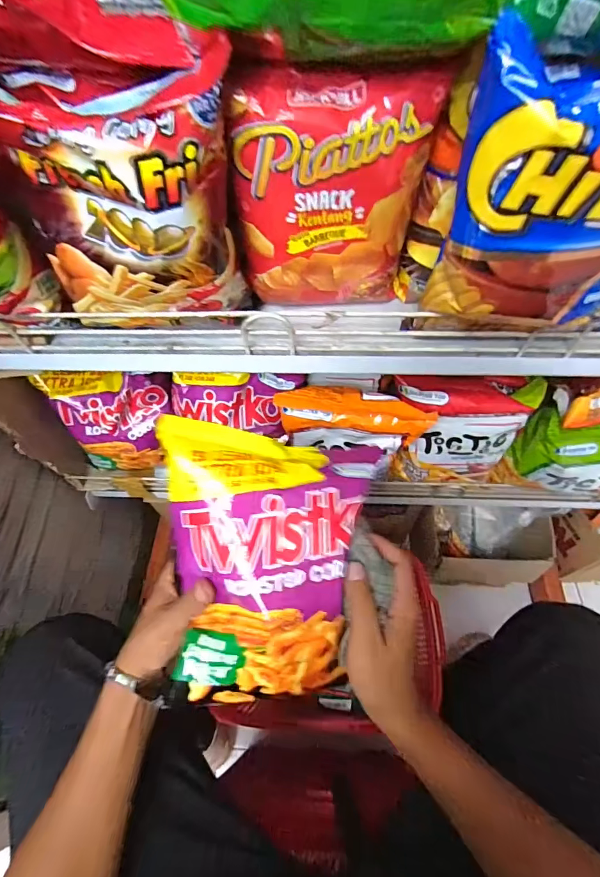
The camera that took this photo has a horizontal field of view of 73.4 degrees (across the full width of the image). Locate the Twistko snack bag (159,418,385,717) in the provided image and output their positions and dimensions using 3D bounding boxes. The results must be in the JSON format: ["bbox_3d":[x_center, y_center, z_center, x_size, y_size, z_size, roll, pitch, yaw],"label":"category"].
[{"bbox_3d":[-0.027,0.108,0.330,0.176,0.044,0.220,8,85,-13],"label":"Twistko snack bag"}]

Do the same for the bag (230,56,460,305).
[{"bbox_3d":[0.022,-0.169,0.303,0.133,0.162,0.041,3,59,3],"label":"bag"}]

